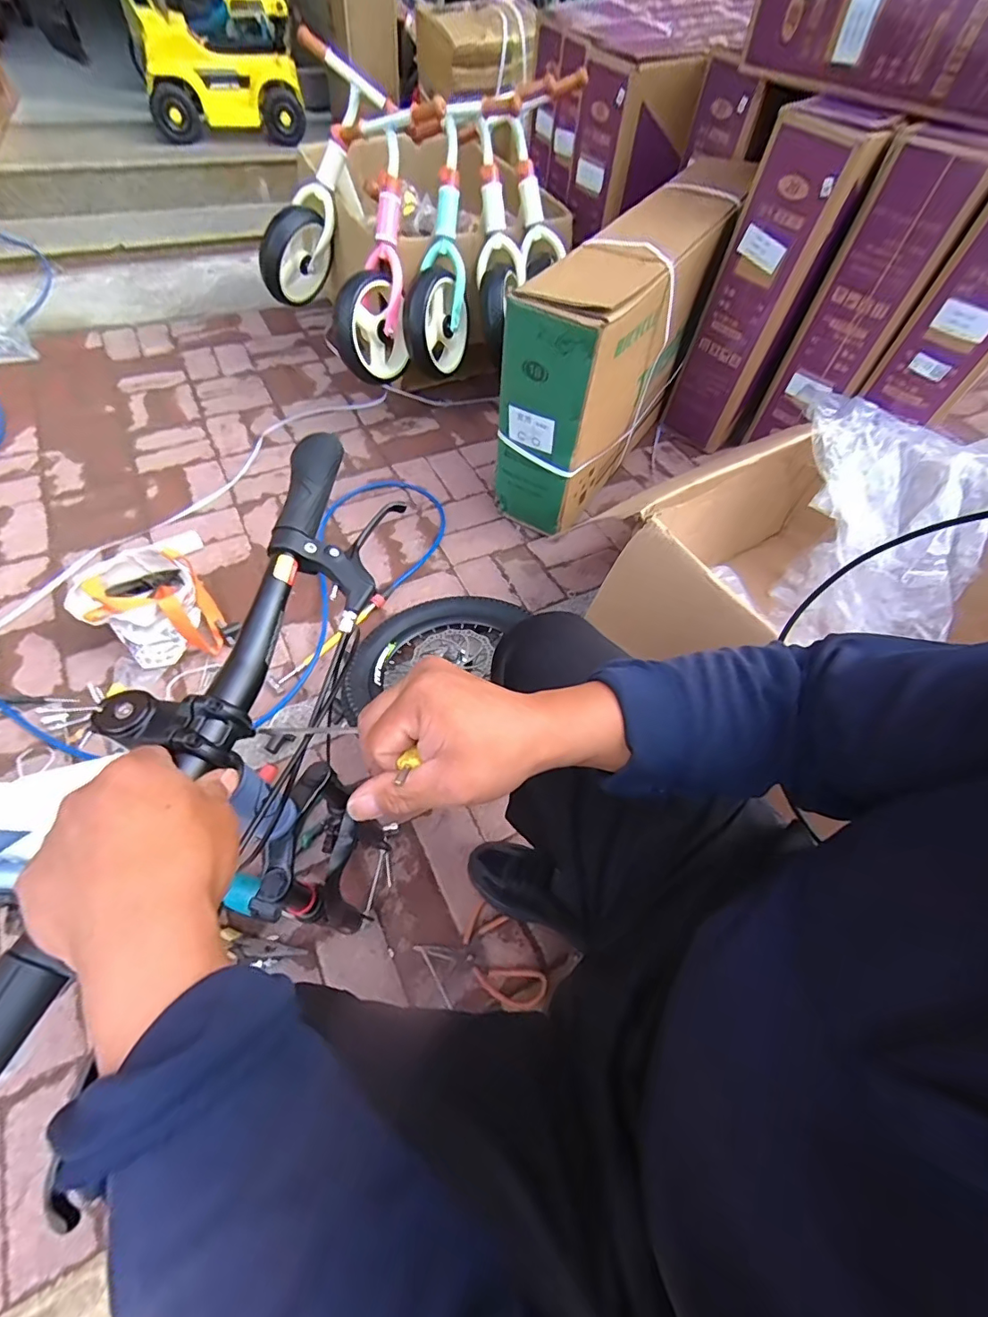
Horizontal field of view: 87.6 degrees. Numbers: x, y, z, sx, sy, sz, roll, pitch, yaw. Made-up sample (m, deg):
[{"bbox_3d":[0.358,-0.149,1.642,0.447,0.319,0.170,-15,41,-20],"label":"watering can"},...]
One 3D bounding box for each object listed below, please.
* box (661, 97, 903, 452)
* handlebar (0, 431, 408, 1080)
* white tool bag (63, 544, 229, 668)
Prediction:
[{"bbox_3d":[0.605,-0.820,1.192,0.204,0.610,0.253,23,57,10],"label":"box"},{"bbox_3d":[-0.198,0.035,0.342,0.117,0.048,0.520,15,58,6],"label":"handlebar"},{"bbox_3d":[-0.656,-0.103,0.999,0.201,0.167,0.180,-2,58,-4],"label":"white tool bag"}]

